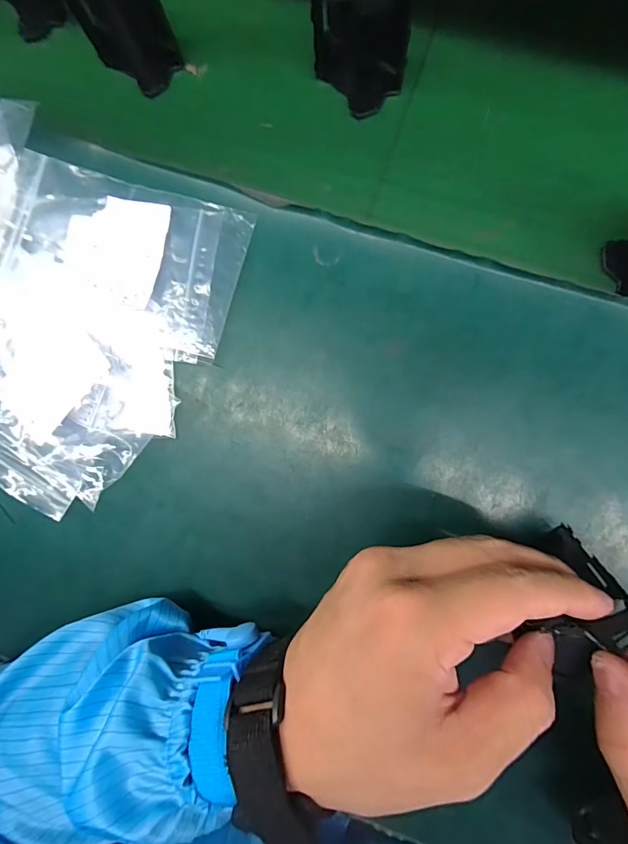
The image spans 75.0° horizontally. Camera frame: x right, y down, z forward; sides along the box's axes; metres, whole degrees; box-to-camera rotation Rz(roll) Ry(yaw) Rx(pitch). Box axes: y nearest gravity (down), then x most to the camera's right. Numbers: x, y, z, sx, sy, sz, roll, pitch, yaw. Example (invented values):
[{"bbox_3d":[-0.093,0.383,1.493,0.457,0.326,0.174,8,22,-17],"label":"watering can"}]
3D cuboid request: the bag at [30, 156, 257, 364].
[{"bbox_3d":[-0.115,-0.101,0.257,0.137,0.012,0.096,16,92,7],"label":"bag"}]

